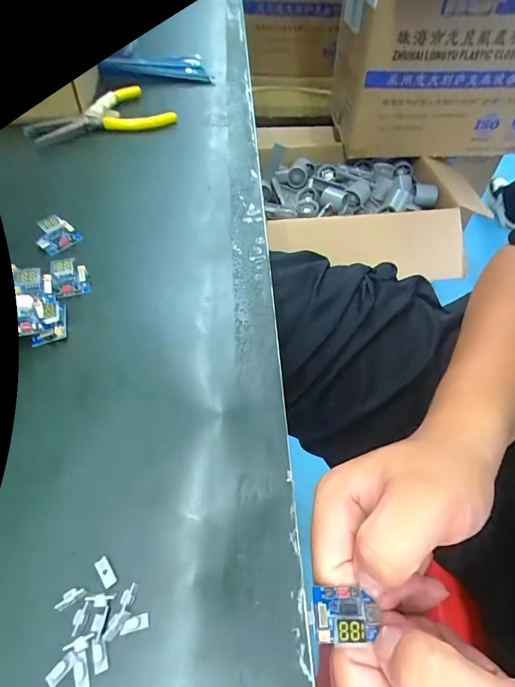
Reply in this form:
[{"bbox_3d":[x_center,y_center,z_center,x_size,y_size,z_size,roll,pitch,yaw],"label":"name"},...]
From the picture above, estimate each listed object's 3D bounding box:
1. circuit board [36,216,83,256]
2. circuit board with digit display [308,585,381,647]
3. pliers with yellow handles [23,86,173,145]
[{"bbox_3d":[-0.158,-0.084,0.301,0.023,0.022,0.028,30,57,20],"label":"circuit board"},{"bbox_3d":[0.039,0.120,0.170,0.030,0.013,0.019,4,52,2],"label":"circuit board with digit display"},{"bbox_3d":[-0.180,-0.253,0.425,0.147,0.009,0.101,-30,59,-22],"label":"pliers with yellow handles"}]

